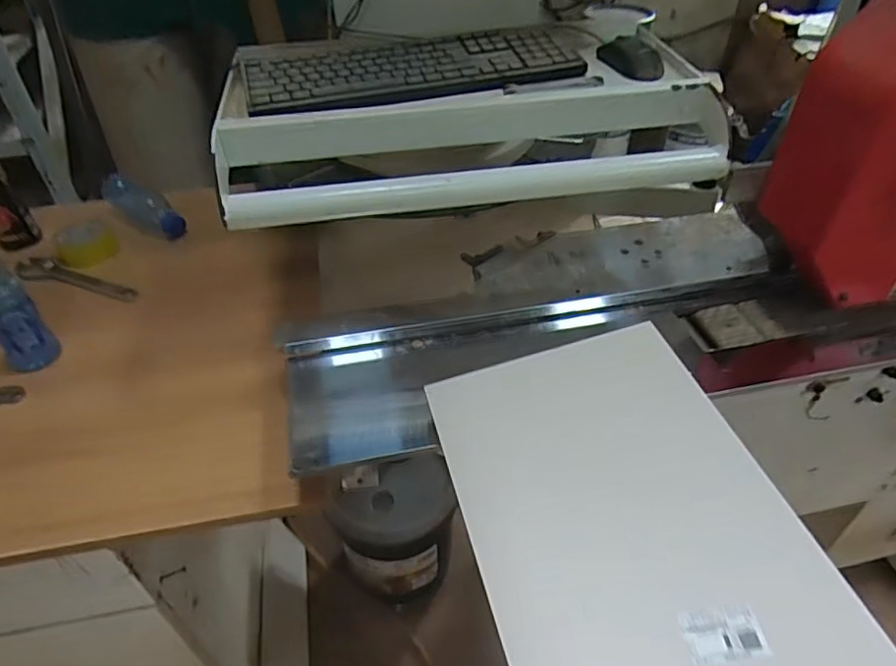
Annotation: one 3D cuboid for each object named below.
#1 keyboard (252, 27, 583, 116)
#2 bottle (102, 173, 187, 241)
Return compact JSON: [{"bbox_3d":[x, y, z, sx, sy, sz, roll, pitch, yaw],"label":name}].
[{"bbox_3d":[-0.035,-0.336,0.765,0.434,0.037,0.119,-12,42,-12],"label":"keyboard"},{"bbox_3d":[-0.576,-0.247,1.114,0.071,0.063,0.210,-33,50,-32],"label":"bottle"}]

